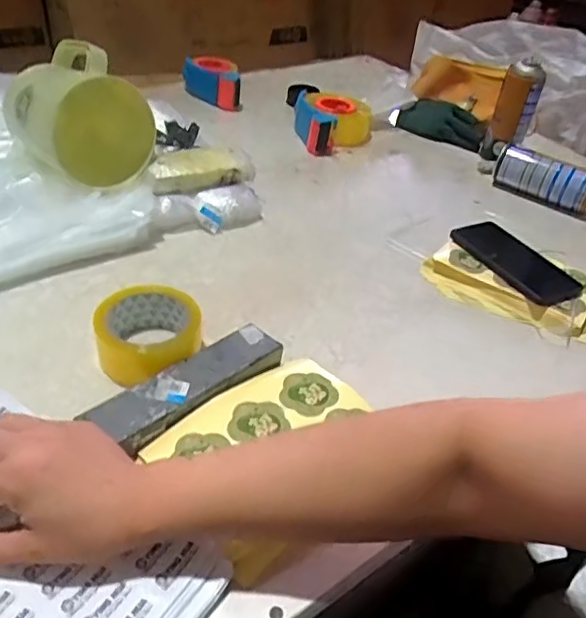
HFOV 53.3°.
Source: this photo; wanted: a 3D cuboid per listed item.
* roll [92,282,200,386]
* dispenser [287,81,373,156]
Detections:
[{"bbox_3d":[-0.142,0.025,0.577,0.098,0.057,0.090,4,39,-3],"label":"roll"},{"bbox_3d":[0.069,-0.372,1.081,0.144,0.067,0.266,0,39,-9],"label":"dispenser"}]

